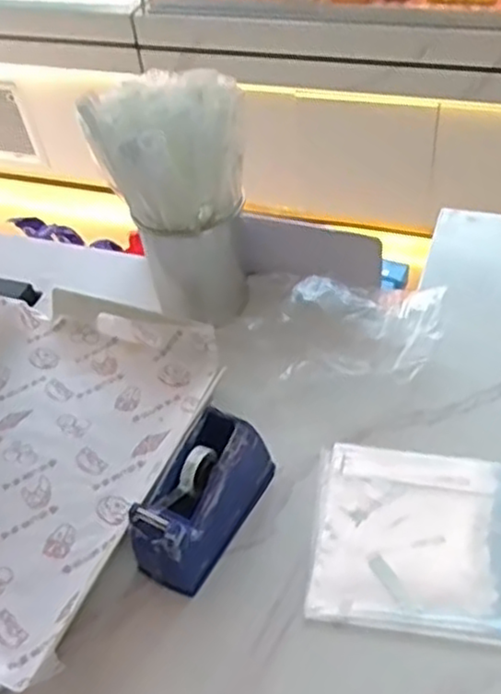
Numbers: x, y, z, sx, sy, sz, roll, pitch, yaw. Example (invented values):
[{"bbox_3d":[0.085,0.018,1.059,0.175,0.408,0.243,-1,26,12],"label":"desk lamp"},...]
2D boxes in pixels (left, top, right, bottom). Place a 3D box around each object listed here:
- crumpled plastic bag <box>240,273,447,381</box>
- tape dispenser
[{"bbox_3d":[0.090,-0.018,0.722,0.199,0.054,0.109,2,46,9],"label":"crumpled plastic bag"},{"bbox_3d":[-0.040,0.120,0.590,0.056,0.086,0.138,21,52,24],"label":"tape dispenser"}]

